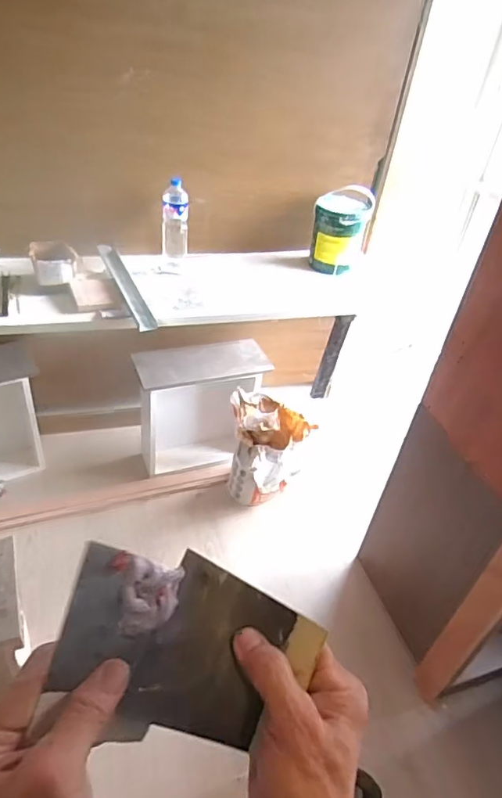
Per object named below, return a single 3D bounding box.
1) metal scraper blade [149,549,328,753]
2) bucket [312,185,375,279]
[{"bbox_3d":[-0.015,0.159,0.320,0.094,0.006,0.090,26,73,7],"label":"metal scraper blade"},{"bbox_3d":[0.292,-0.548,1.724,0.180,0.253,0.181,12,39,6],"label":"bucket"}]

